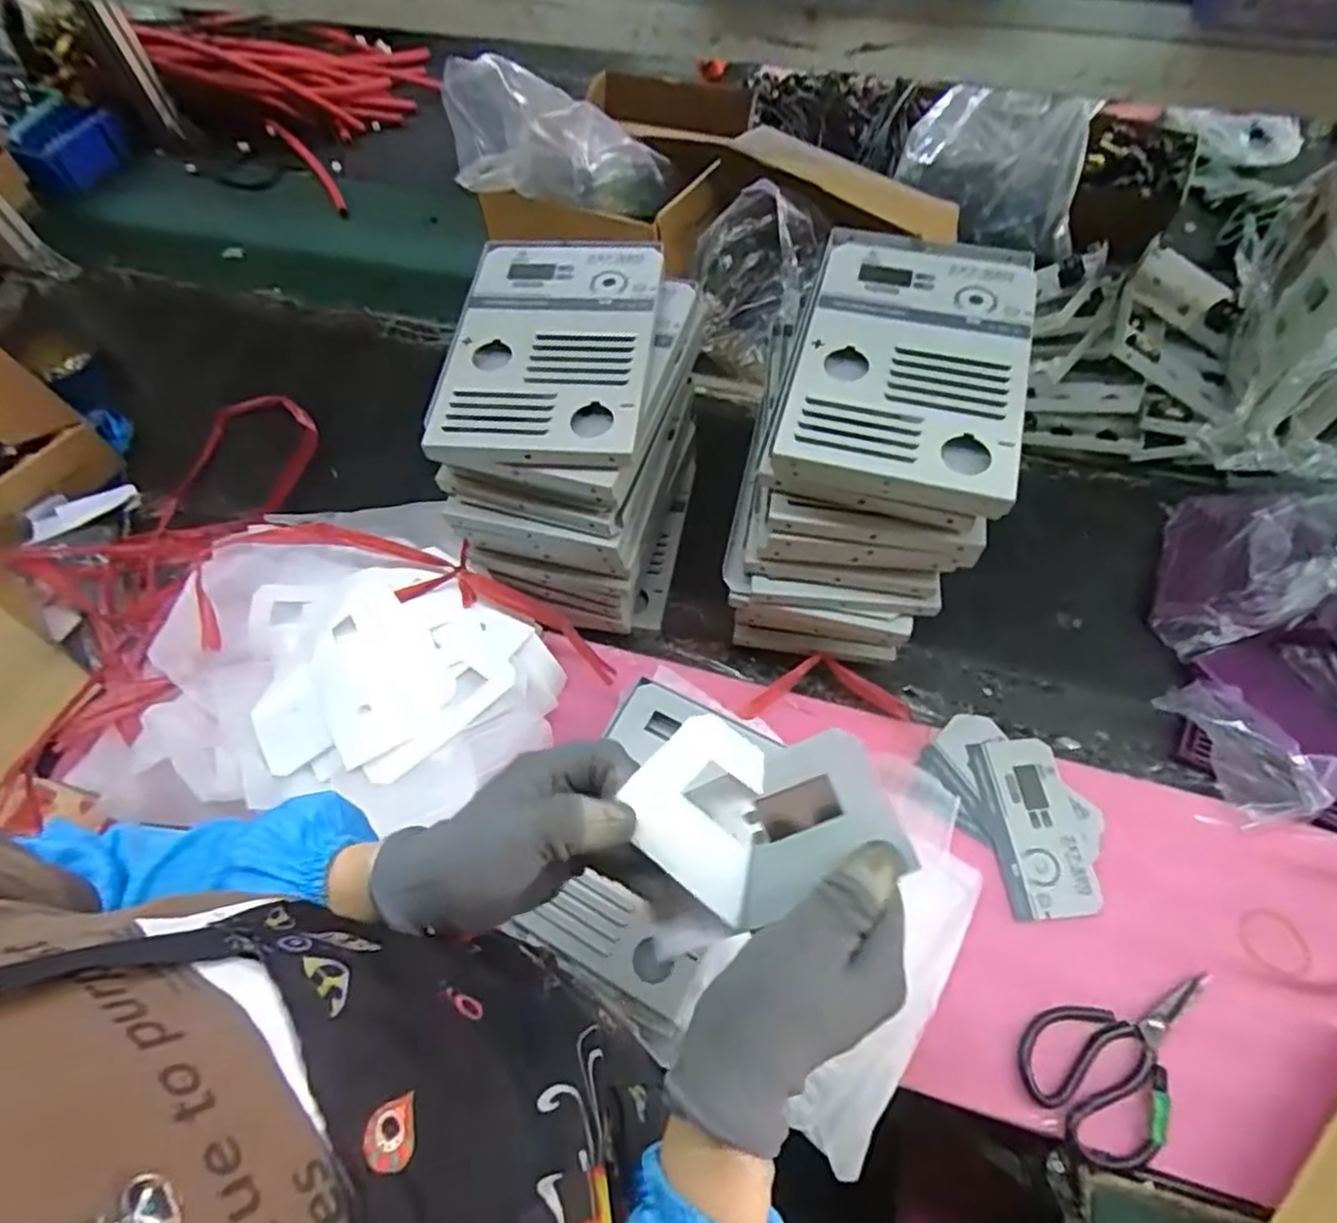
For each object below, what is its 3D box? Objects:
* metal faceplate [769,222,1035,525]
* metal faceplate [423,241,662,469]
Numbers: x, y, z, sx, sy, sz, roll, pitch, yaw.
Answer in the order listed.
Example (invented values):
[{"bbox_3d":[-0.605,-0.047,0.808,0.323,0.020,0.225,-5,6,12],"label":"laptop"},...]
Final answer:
[{"bbox_3d":[0.171,-0.177,0.499,0.152,0.046,0.244,14,63,9],"label":"metal faceplate"},{"bbox_3d":[-0.089,-0.209,0.536,0.151,0.018,0.227,3,62,4],"label":"metal faceplate"}]

